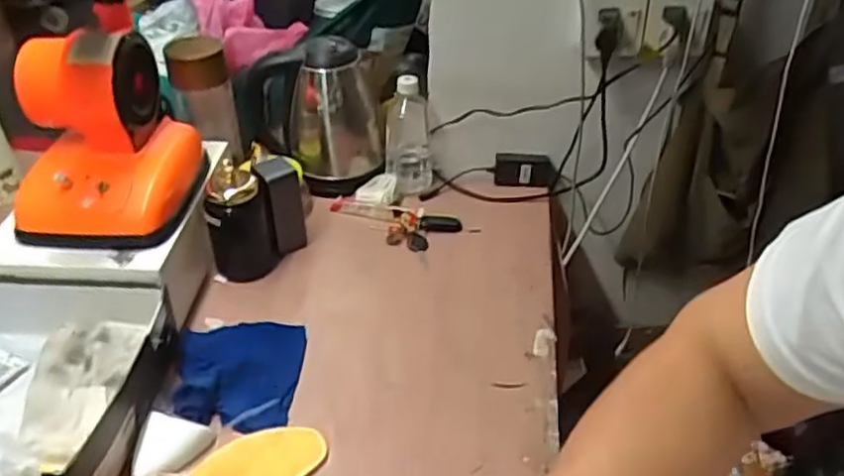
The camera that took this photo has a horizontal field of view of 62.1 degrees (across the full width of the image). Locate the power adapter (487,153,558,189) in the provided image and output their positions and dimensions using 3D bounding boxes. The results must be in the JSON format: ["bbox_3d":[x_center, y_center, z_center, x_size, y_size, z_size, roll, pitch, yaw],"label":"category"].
[{"bbox_3d":[0.164,-0.106,1.131,0.104,0.057,0.028,8,38,9],"label":"power adapter"}]

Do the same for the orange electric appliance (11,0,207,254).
[{"bbox_3d":[-0.384,-0.132,0.836,0.170,0.203,0.200,1,37,0],"label":"orange electric appliance"}]

